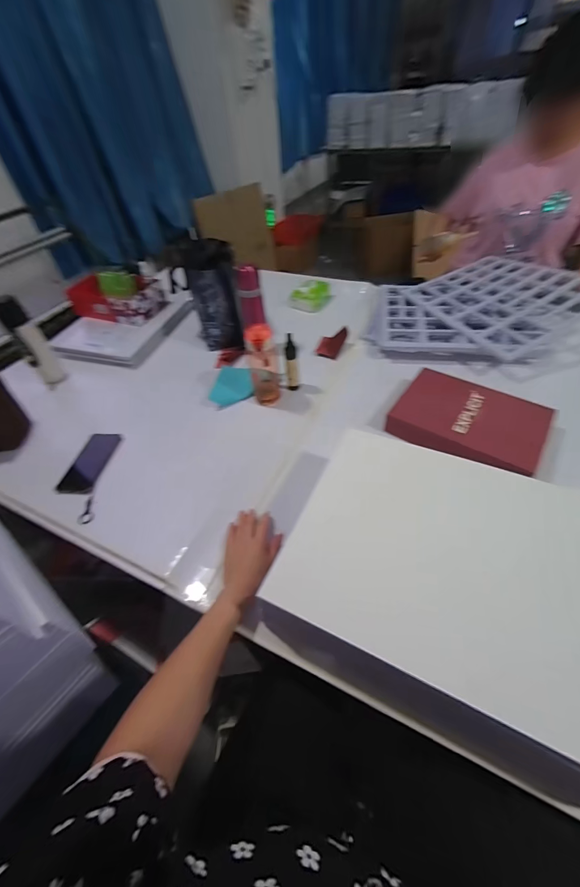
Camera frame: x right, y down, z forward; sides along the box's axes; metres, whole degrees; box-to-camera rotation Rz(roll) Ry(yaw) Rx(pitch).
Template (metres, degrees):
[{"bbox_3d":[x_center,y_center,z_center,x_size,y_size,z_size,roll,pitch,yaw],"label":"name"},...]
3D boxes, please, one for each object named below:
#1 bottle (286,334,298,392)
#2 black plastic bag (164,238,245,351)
[{"bbox_3d":[0.004,-0.203,0.829,0.027,0.144,0.033,-3,49,3],"label":"bottle"},{"bbox_3d":[-0.226,-0.431,0.979,0.148,0.252,0.161,-15,49,-7],"label":"black plastic bag"}]

